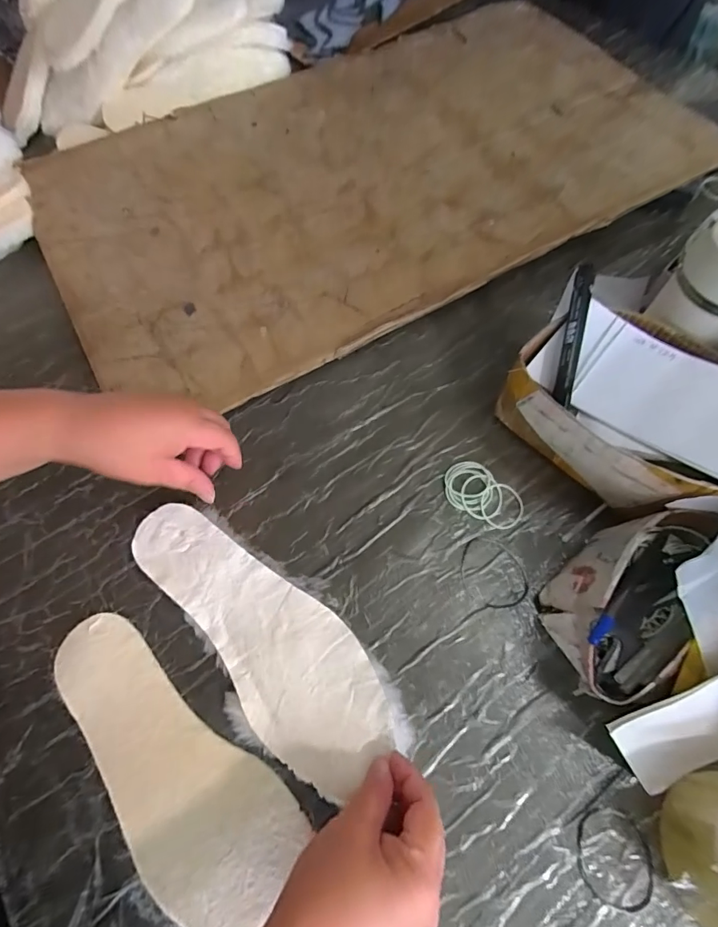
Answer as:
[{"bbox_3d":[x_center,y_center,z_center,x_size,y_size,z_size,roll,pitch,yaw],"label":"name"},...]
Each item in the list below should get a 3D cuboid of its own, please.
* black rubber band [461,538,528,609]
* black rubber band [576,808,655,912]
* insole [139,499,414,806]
[{"bbox_3d":[0.118,0.095,0.393,0.055,0.004,0.062,-8,67,-1],"label":"black rubber band"},{"bbox_3d":[0.174,0.270,0.306,0.050,0.004,0.054,4,67,4],"label":"black rubber band"},{"bbox_3d":[-0.083,0.134,0.363,0.264,0.012,0.103,40,74,18],"label":"insole"}]

